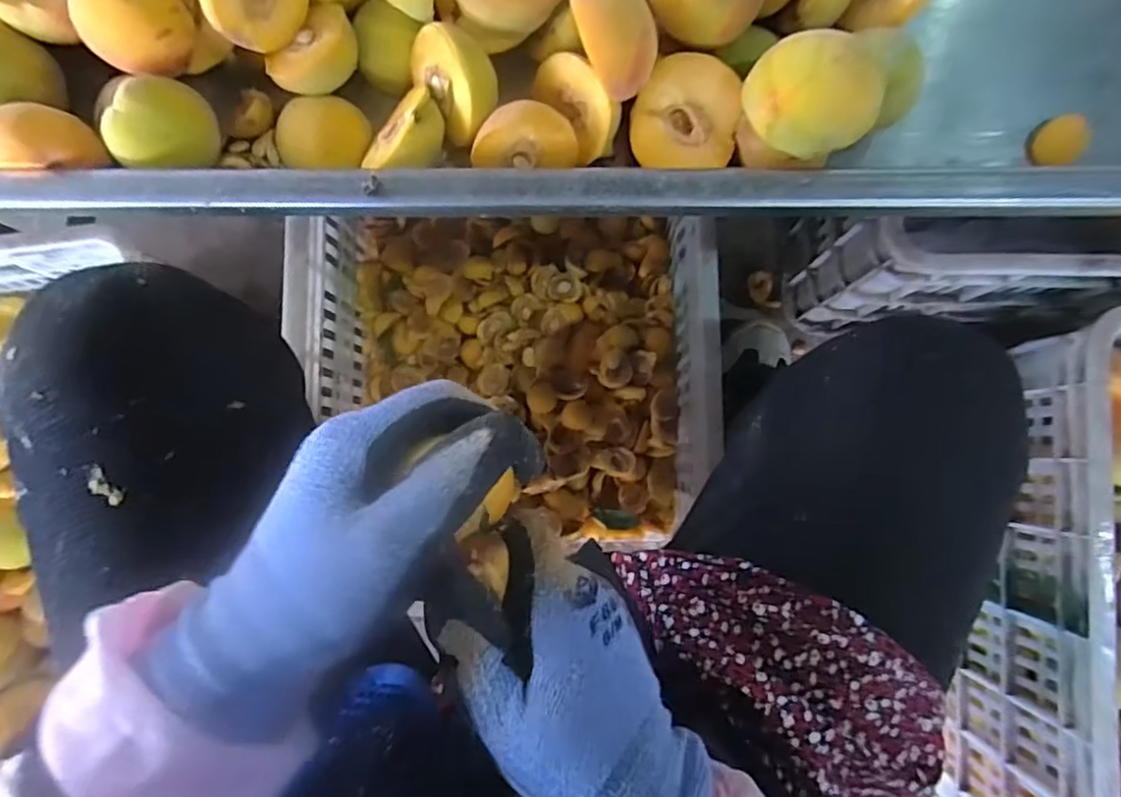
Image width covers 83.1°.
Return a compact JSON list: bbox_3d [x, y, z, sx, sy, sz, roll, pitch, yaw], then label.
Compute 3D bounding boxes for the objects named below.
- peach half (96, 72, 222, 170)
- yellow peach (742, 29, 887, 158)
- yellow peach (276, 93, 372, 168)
[{"bbox_3d":[-0.224,-0.153,0.352,0.041,0.044,0.052,17,86,3],"label":"peach half"},{"bbox_3d":[0.125,-0.149,0.309,0.056,0.030,0.052,-7,85,1],"label":"yellow peach"},{"bbox_3d":[-0.141,-0.155,0.368,0.050,0.028,0.044,-6,85,1],"label":"yellow peach"}]

